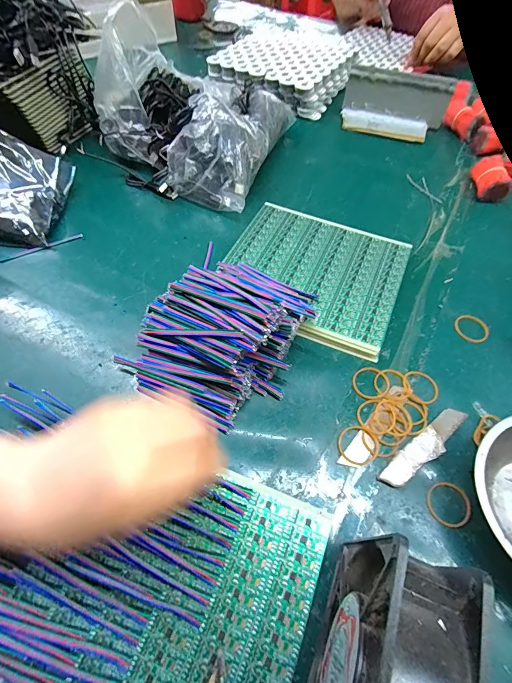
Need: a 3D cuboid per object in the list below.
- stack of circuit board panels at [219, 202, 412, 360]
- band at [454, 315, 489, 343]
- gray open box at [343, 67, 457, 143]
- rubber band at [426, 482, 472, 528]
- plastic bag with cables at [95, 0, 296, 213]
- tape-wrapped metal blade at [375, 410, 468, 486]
[{"bbox_3d":[0.066,-0.084,0.393,0.193,0.013,0.175,21,61,12],"label":"stack of circuit board panels"},{"bbox_3d":[0.230,-0.014,0.356,0.033,0.005,0.034,0,59,0],"label":"band"},{"bbox_3d":[0.223,-0.387,0.549,0.164,0.067,0.058,19,61,11],"label":"gray open box"},{"bbox_3d":[0.153,0.128,0.265,0.034,0.004,0.032,0,59,0],"label":"rubber band"},{"bbox_3d":[-0.108,-0.319,0.469,0.262,0.124,0.208,18,61,11],"label":"plastic bag with cables"},{"bbox_3d":[0.145,0.089,0.286,0.100,0.006,0.021,-32,64,-18],"label":"tape-wrapped metal blade"}]

